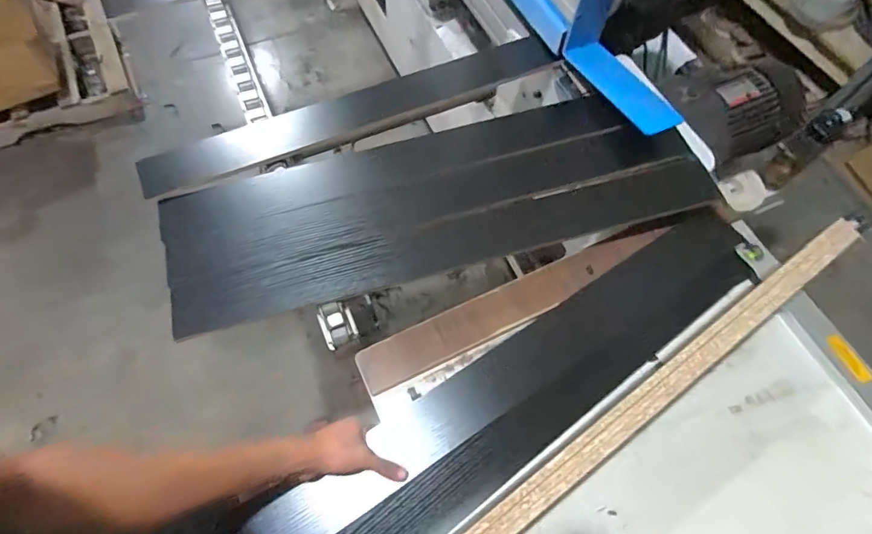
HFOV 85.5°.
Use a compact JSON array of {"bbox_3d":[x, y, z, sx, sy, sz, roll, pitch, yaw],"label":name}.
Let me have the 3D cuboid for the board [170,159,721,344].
[{"bbox_3d":[0.025,-0.041,0.734,0.841,0.027,0.091,-13,64,-8],"label":"board"}]

